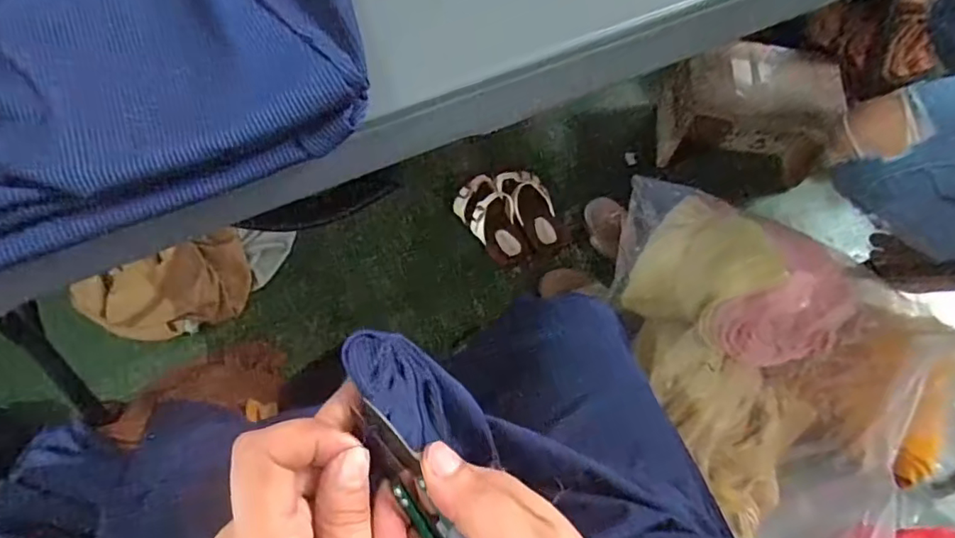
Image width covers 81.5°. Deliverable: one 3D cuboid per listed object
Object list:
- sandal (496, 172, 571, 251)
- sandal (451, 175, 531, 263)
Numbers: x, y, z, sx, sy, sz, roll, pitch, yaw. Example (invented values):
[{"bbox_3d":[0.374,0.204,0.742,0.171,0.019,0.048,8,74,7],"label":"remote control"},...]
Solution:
[{"bbox_3d":[0.103,-0.128,1.086,0.092,0.065,0.177,-19,65,-13],"label":"sandal"},{"bbox_3d":[0.027,-0.094,1.085,0.090,0.066,0.183,-27,67,-16],"label":"sandal"}]

